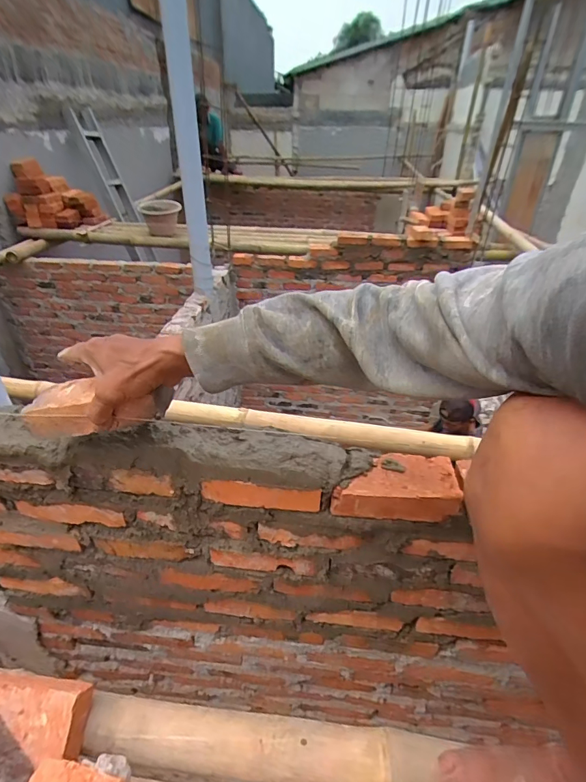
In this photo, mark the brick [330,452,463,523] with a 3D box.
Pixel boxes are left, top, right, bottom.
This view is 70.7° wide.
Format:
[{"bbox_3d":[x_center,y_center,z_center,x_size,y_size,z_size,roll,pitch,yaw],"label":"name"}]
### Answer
[{"bbox_3d":[0.129,0.122,0.536,0.154,0.046,0.075,3,33,3],"label":"brick"}]

